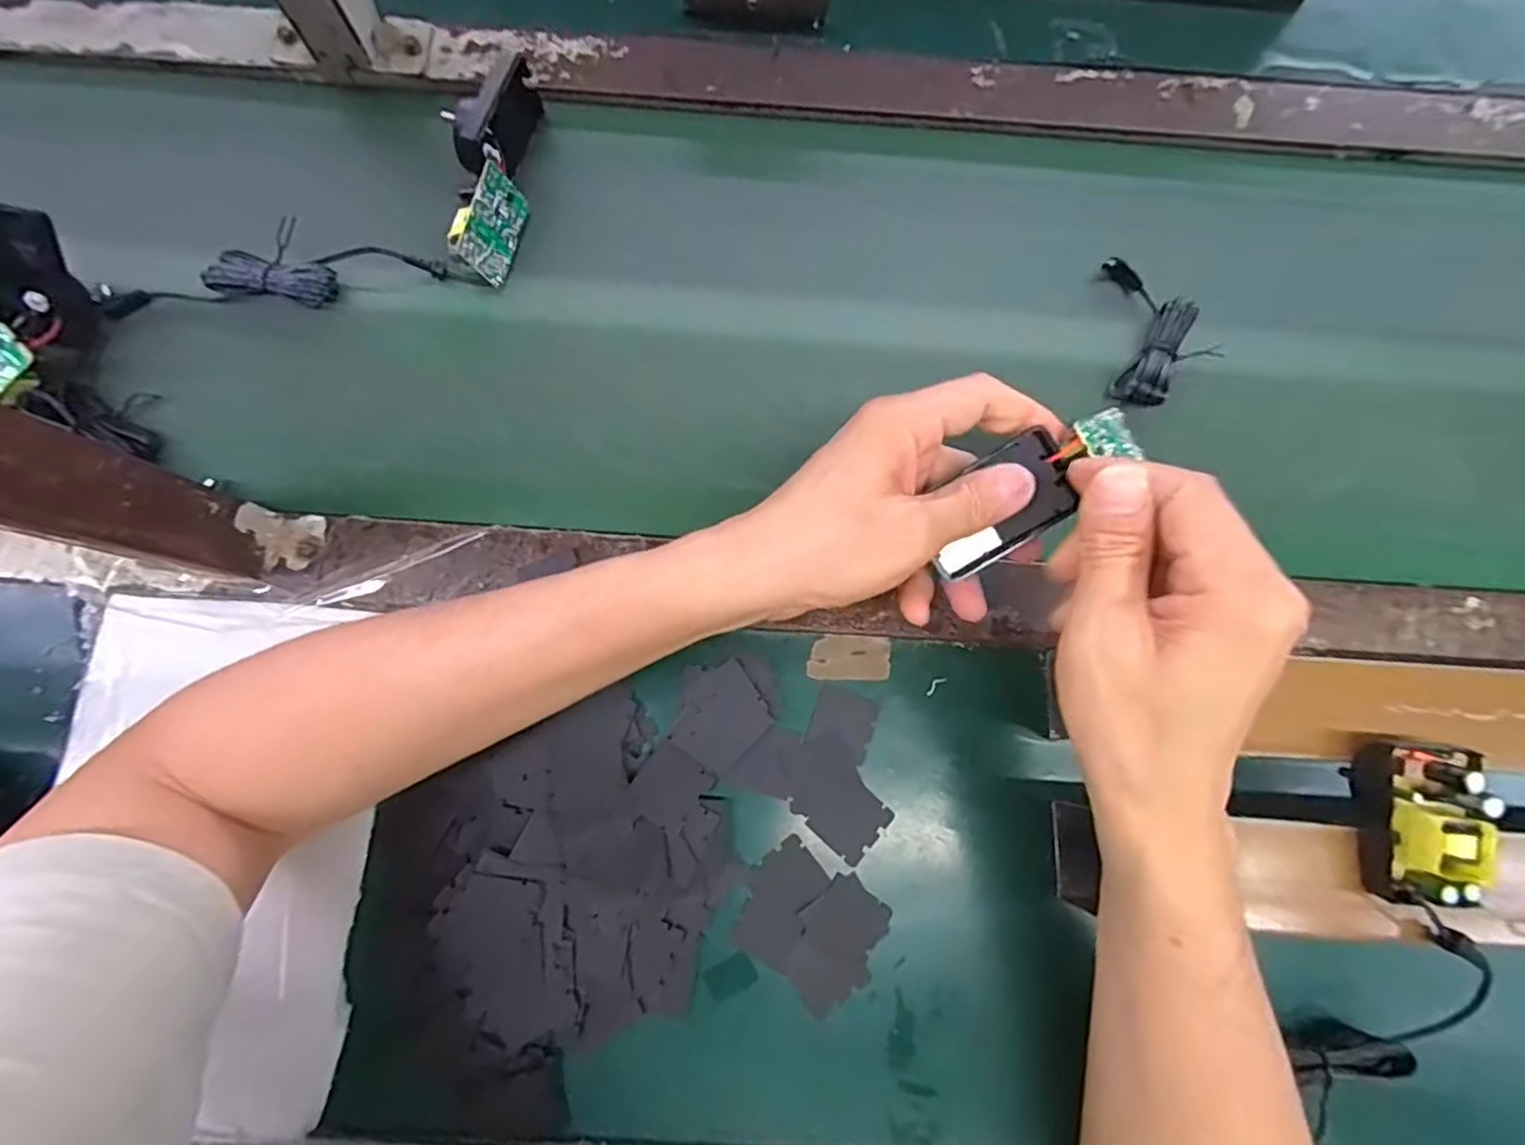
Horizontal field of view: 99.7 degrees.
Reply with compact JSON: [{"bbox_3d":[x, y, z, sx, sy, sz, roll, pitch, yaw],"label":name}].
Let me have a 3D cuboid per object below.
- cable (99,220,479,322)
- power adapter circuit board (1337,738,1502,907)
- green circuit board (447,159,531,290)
[{"bbox_3d":[-0.290,-0.186,0.392,0.214,0.018,0.044,-4,79,-3],"label":"cable"},{"bbox_3d":[0.294,0.111,0.285,0.035,0.032,0.067,10,78,0],"label":"power adapter circuit board"},{"bbox_3d":[-0.166,-0.211,0.394,0.011,0.040,0.061,12,79,21],"label":"green circuit board"}]

